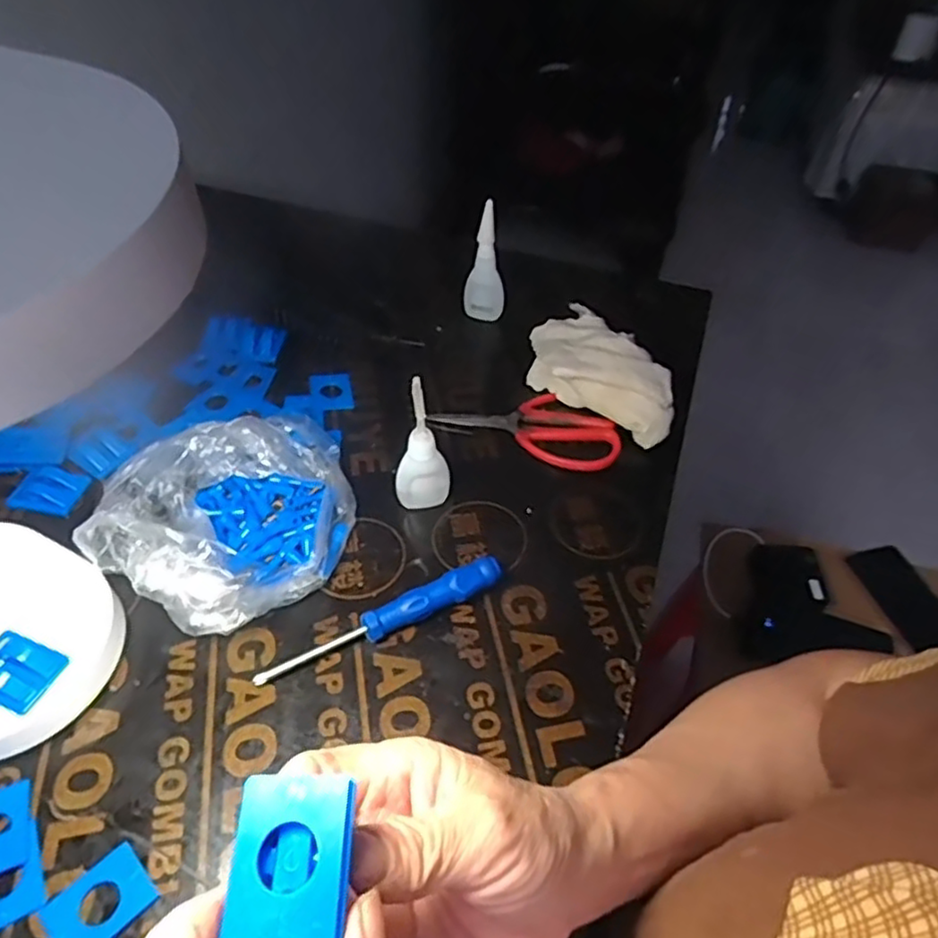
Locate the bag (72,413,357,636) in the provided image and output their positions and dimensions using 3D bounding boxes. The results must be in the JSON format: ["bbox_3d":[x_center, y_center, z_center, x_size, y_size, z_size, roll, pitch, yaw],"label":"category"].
[{"bbox_3d":[-0.149,0.027,0.415,0.155,0.060,0.152,-15,50,-16],"label":"bag"}]

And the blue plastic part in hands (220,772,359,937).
[{"bbox_3d":[-0.051,0.112,0.191,0.034,0.010,0.043,2,48,-1],"label":"blue plastic part in hands"}]

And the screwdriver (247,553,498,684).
[{"bbox_3d":[-0.049,0.090,0.392,0.150,0.020,0.016,-21,52,-20],"label":"screwdriver"}]

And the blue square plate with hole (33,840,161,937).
[{"bbox_3d":[-0.169,0.198,0.303,0.033,0.004,0.043,37,56,27],"label":"blue square plate with hole"}]

